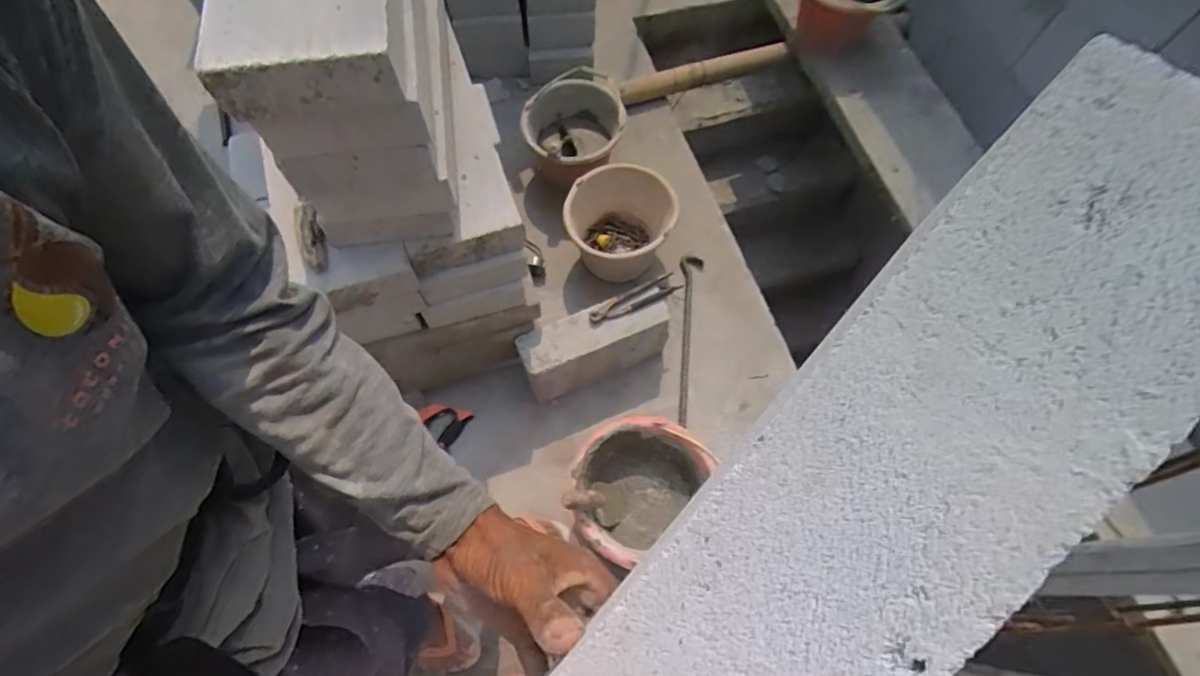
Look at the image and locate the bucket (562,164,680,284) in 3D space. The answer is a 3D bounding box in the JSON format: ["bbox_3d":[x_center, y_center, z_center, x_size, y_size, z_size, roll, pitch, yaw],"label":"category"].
[{"bbox_3d":[0.048,-0.288,1.475,0.284,0.227,0.266,0,66,0],"label":"bucket"}]

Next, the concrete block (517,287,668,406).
[{"bbox_3d":[-0.011,0.022,1.344,0.344,0.205,0.109,-22,68,-10],"label":"concrete block"}]

